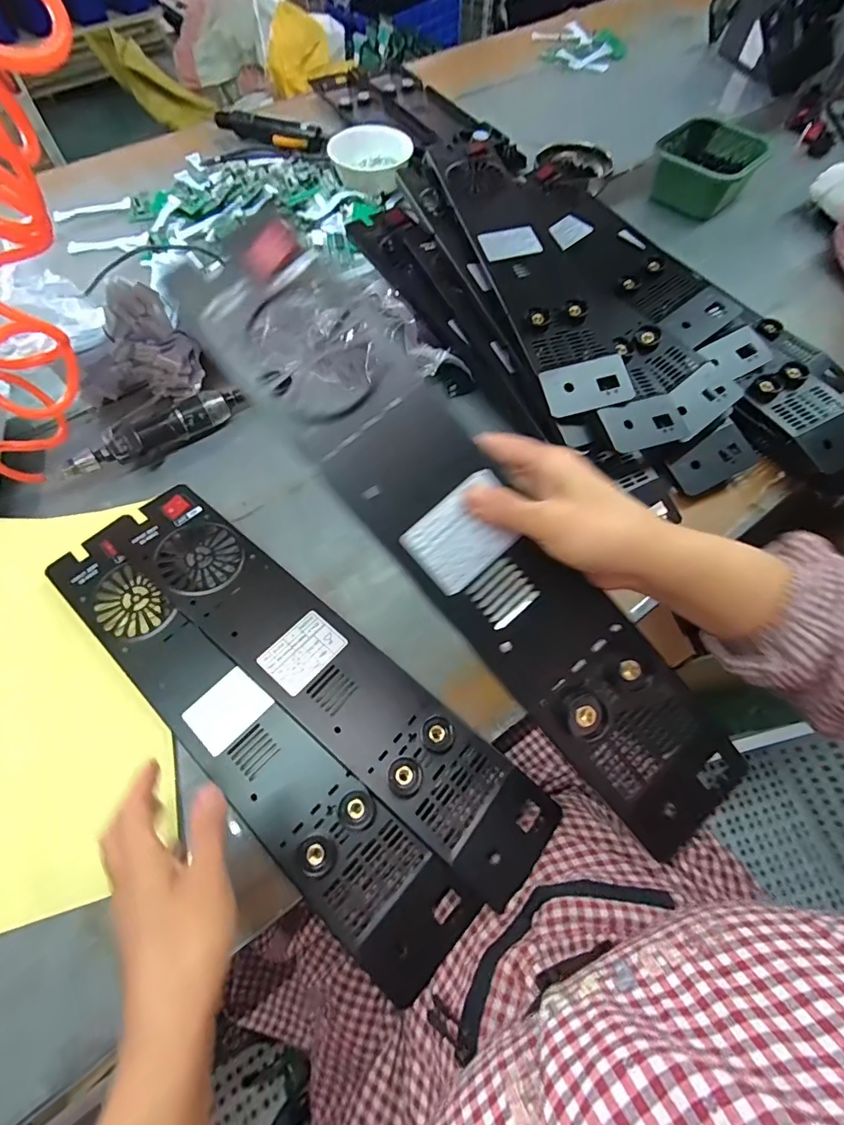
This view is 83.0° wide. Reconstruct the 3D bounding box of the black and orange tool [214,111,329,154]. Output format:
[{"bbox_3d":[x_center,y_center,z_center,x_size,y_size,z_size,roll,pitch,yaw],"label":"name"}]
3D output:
[{"bbox_3d":[-0.294,-0.818,0.906,0.236,0.038,0.042,19,65,9],"label":"black and orange tool"}]

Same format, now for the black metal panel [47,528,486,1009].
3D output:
[{"bbox_3d":[-0.167,0.151,0.421,0.488,0.033,0.086,37,69,17],"label":"black metal panel"}]

